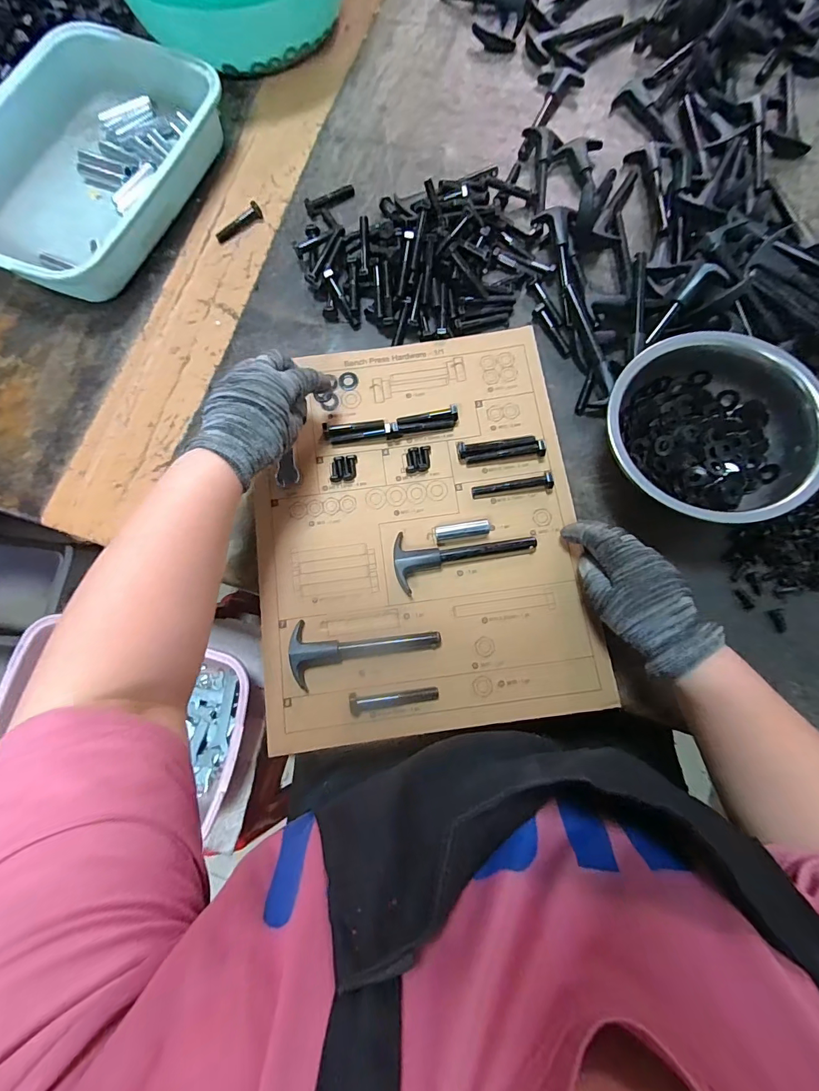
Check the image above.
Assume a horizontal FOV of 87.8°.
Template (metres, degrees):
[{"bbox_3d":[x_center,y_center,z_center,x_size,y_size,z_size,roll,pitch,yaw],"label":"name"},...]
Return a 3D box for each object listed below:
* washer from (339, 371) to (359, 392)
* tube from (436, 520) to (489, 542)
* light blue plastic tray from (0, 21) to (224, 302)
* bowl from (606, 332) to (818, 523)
[{"bbox_3d":[-0.062,-0.168,0.434,0.020,0.004,0.021,0,78,2],"label":"washer"},{"bbox_3d":[0.049,-0.013,0.396,0.050,0.014,0.013,-8,78,0],"label":"tube"},{"bbox_3d":[-0.360,-0.433,0.481,0.204,0.066,0.323,30,81,7],"label":"light blue plastic tray"},{"bbox_3d":[0.261,-0.099,0.386,0.163,0.074,0.163,-1,77,3],"label":"bowl"}]

